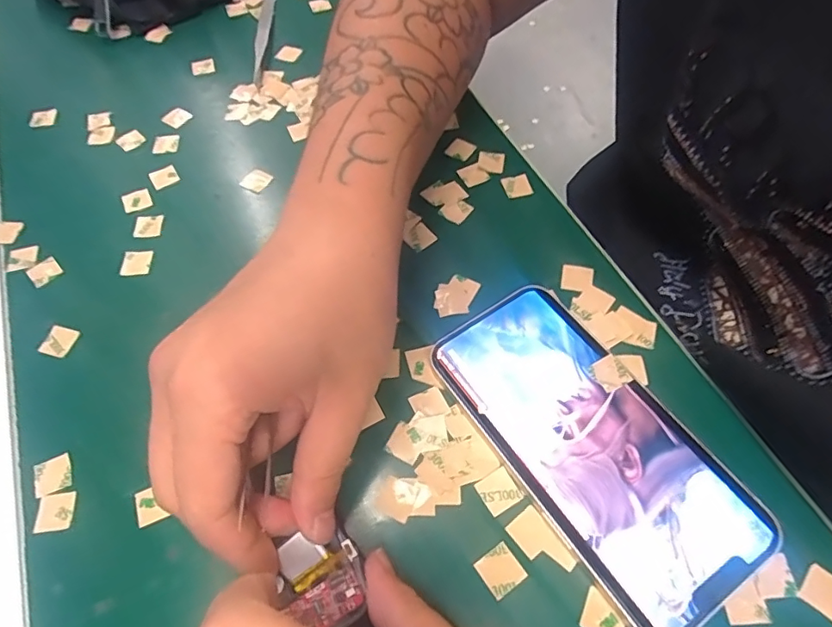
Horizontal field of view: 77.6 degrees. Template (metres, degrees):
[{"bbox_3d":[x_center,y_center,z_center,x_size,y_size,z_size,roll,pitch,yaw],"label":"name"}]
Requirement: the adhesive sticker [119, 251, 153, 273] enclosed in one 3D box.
[{"bbox_3d":[-0.154,-0.028,0.285,0.017,0.004,0.014,-3,65,-1],"label":"adhesive sticker"}]

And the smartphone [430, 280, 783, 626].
[{"bbox_3d":[0.073,0.052,0.222,0.070,0.009,0.144,-30,63,-14],"label":"smartphone"}]

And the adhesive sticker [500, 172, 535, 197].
[{"bbox_3d":[0.059,-0.075,0.303,0.015,0.004,0.015,-15,64,0],"label":"adhesive sticker"}]

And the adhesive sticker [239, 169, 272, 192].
[{"bbox_3d":[-0.096,-0.080,0.312,0.016,0.004,0.015,26,64,17],"label":"adhesive sticker"}]

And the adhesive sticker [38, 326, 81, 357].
[{"bbox_3d":[-0.180,0.014,0.262,0.015,0.004,0.015,16,67,5],"label":"adhesive sticker"}]

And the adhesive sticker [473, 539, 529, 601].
[{"bbox_3d":[0.033,0.100,0.202,0.015,0.004,0.015,-33,61,-13],"label":"adhesive sticker"}]

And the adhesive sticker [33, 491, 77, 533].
[{"bbox_3d":[-0.153,0.084,0.219,0.016,0.004,0.014,-11,60,-5],"label":"adhesive sticker"}]

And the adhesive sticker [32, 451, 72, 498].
[{"bbox_3d":[-0.160,0.070,0.226,0.016,0.004,0.015,-23,61,-10],"label":"adhesive sticker"}]

